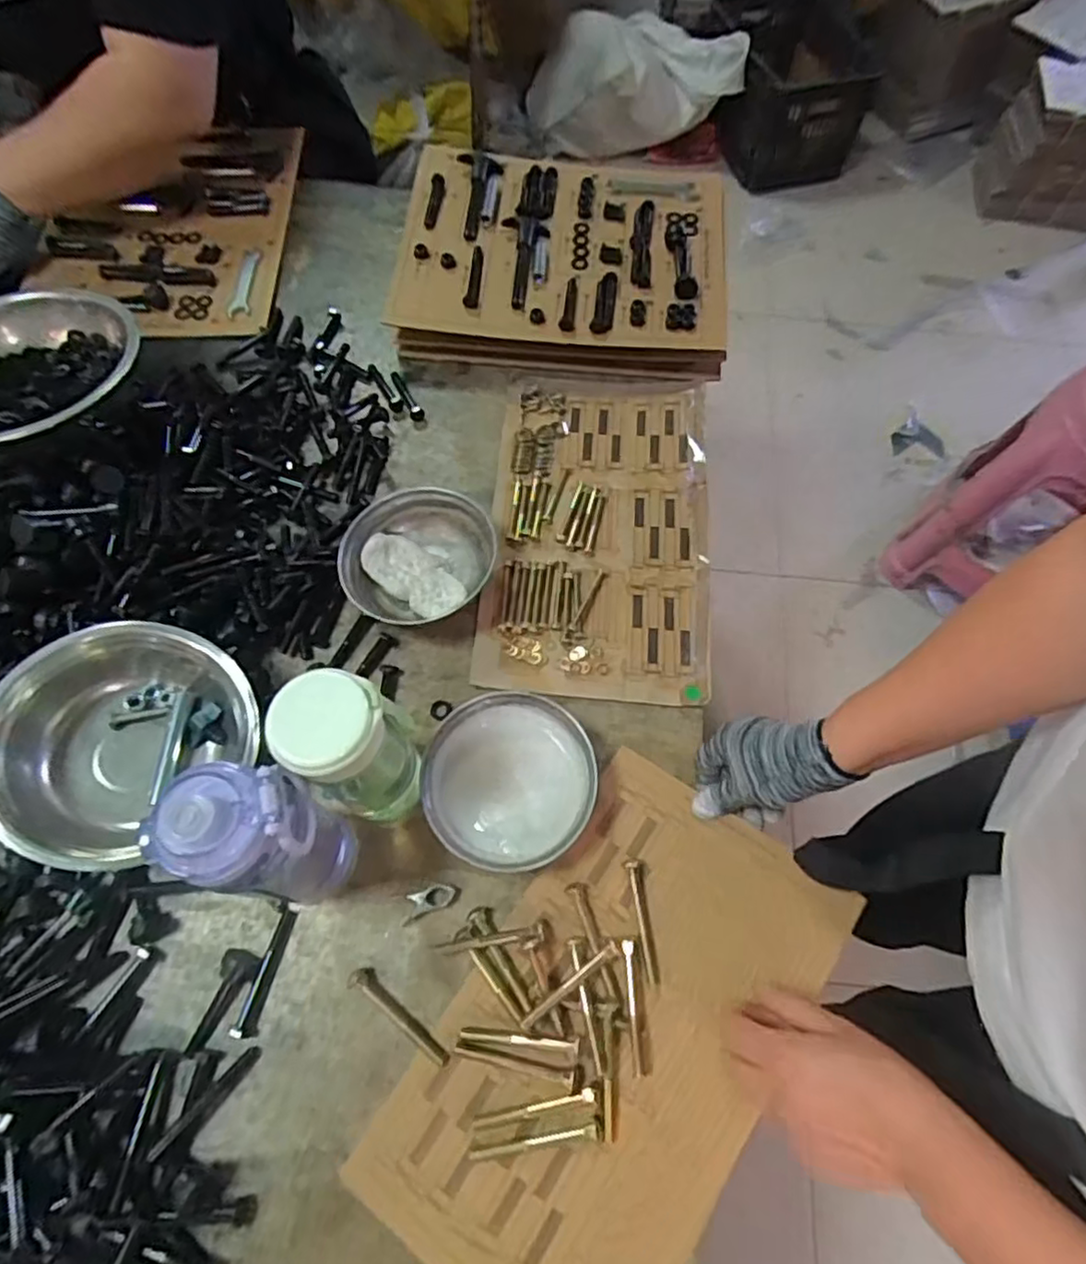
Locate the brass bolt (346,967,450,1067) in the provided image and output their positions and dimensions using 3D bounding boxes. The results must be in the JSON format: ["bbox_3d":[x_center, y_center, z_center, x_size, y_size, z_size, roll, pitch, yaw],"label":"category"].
[{"bbox_3d":[-0.111,0.297,0.519,0.096,0.014,0.015,36,72,16],"label":"brass bolt"}]

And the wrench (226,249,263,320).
[{"bbox_3d":[-0.380,-0.443,0.857,0.033,0.005,0.116,-4,66,0],"label":"wrench"}]

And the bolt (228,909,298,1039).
[{"bbox_3d":[-0.221,0.270,0.535,0.016,0.017,0.093,12,67,7],"label":"bolt"}]

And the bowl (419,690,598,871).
[{"bbox_3d":[-0.027,0.127,0.576,0.138,0.046,0.141,-1,66,2],"label":"bowl"}]

